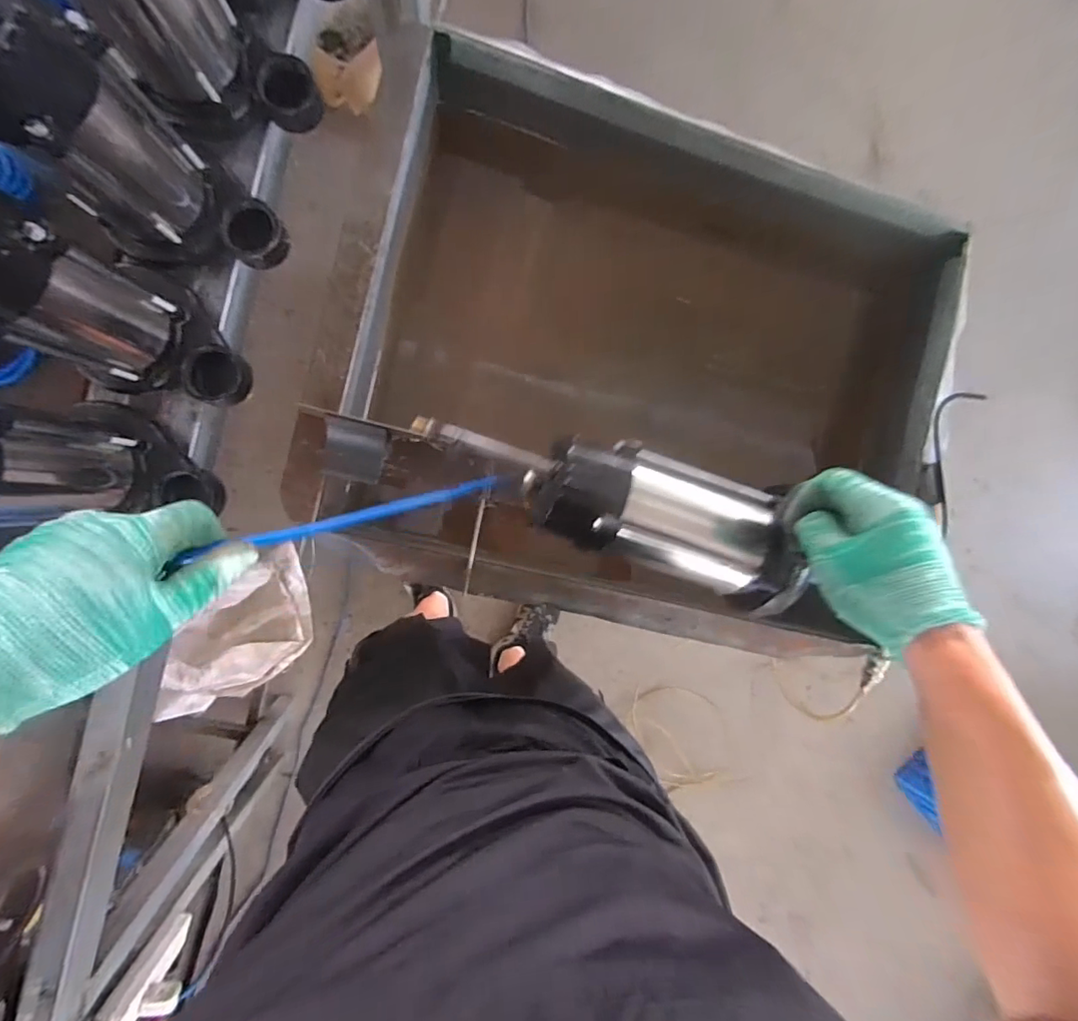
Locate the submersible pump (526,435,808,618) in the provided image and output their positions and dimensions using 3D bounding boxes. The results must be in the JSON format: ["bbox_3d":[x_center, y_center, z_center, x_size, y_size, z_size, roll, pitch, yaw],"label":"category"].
[{"bbox_3d":[0.114,0.005,0.466,0.237,0.098,0.090,22,88,-7],"label":"submersible pump"}]

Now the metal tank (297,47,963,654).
[{"bbox_3d":[0.137,-0.179,0.737,0.723,0.322,0.634,17,89,-8],"label":"metal tank"}]

